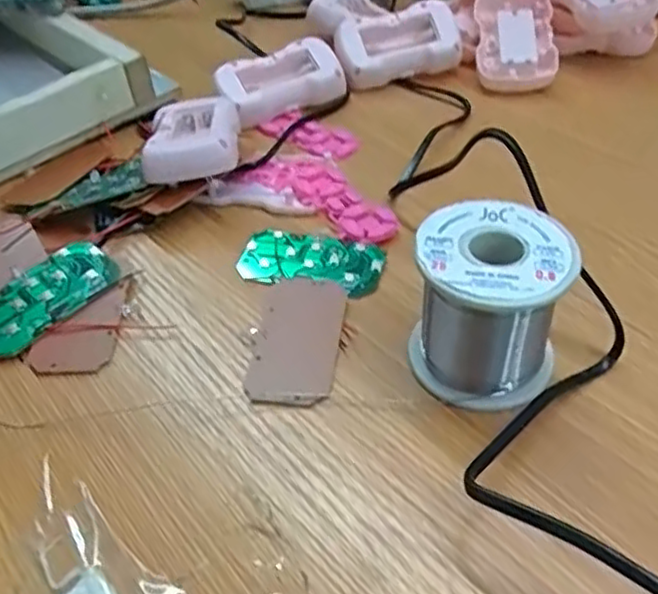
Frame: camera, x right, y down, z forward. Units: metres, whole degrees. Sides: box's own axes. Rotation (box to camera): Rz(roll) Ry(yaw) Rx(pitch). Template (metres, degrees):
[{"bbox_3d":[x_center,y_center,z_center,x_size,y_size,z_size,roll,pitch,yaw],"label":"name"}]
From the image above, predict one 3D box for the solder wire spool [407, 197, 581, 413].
[{"bbox_3d":[0.067,0.003,0.294,0.060,0.063,0.059,10,46,14],"label":"solder wire spool"}]

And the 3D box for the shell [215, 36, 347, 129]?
[{"bbox_3d":[-0.031,-0.147,0.478,0.083,0.027,0.046,-21,46,-17],"label":"shell"}]

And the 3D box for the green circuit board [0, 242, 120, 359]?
[{"bbox_3d":[-0.140,-0.001,0.348,0.036,0.006,0.074,37,60,17],"label":"green circuit board"}]

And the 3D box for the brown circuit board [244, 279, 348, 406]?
[{"bbox_3d":[-0.014,0.018,0.326,0.038,0.006,0.075,3,44,7],"label":"brown circuit board"}]

